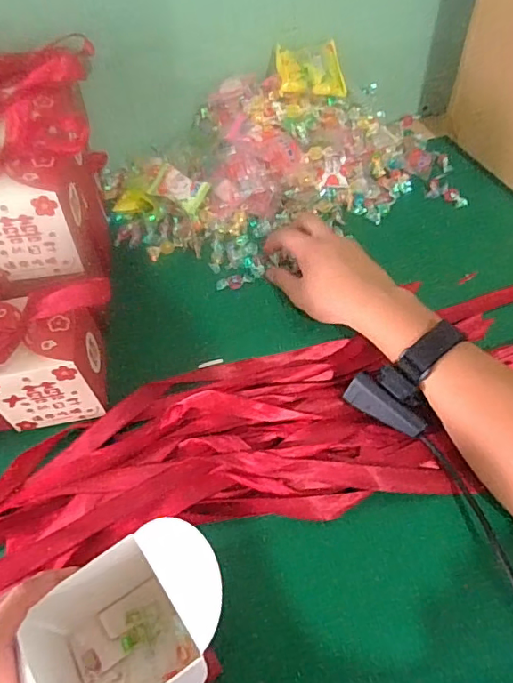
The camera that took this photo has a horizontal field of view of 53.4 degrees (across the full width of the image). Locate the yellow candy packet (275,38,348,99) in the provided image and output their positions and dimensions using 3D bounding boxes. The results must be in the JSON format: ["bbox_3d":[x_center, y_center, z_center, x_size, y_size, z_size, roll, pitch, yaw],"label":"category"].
[{"bbox_3d":[0.061,-0.307,0.577,0.072,0.034,0.062,-8,54,-1],"label":"yellow candy packet"}]

